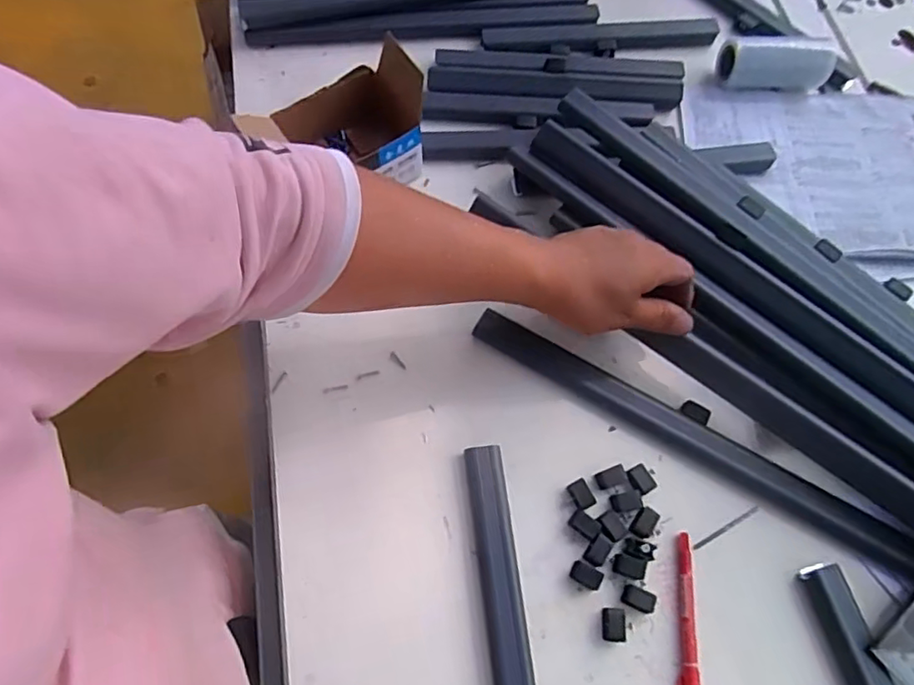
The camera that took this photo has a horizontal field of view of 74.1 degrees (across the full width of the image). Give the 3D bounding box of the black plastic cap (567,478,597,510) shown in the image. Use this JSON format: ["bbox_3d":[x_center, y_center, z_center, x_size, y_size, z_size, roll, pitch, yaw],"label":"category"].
[{"bbox_3d":[0.097,0.118,0.469,0.016,0.004,0.022,-28,71,-12],"label":"black plastic cap"}]

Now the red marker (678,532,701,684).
[{"bbox_3d":[0.170,0.213,0.440,0.015,0.008,0.138,7,68,1],"label":"red marker"}]

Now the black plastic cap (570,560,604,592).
[{"bbox_3d":[0.097,0.175,0.452,0.023,0.004,0.014,28,70,10],"label":"black plastic cap"}]

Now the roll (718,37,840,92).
[{"bbox_3d":[0.332,-0.292,0.632,0.114,0.038,0.045,0,68,-2],"label":"roll"}]

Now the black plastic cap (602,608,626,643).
[{"bbox_3d":[0.115,0.206,0.442,0.017,0.004,0.023,2,68,-1],"label":"black plastic cap"}]

